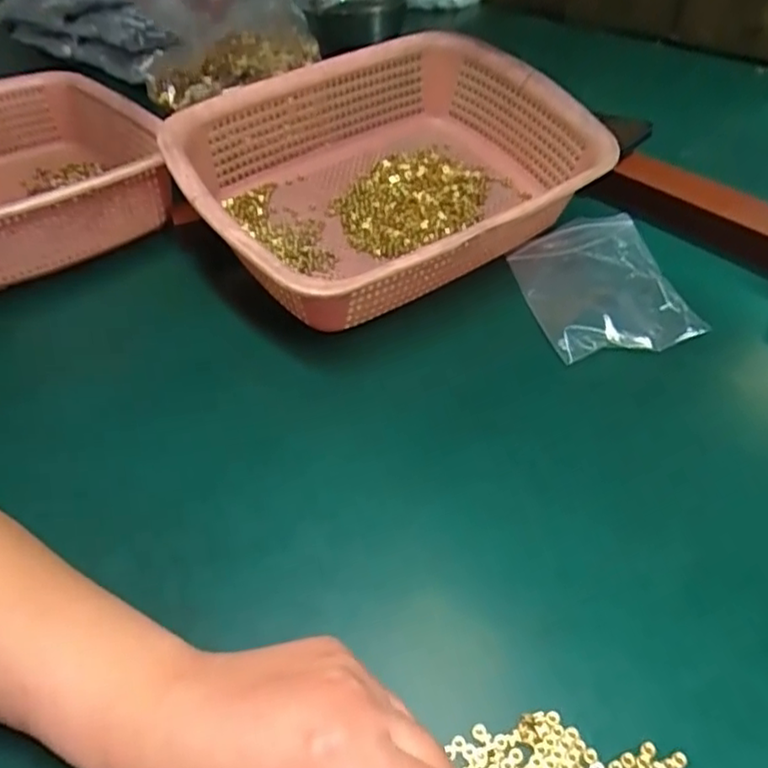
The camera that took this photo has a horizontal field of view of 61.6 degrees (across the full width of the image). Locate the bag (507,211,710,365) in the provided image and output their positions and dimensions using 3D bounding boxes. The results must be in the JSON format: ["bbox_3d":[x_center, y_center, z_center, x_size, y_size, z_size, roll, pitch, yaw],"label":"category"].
[{"bbox_3d":[0.147,-0.072,0.455,0.092,0.017,0.138,-14,43,5],"label":"bag"}]

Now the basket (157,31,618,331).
[{"bbox_3d":[0.000,-0.153,0.496,0.297,0.105,0.221,-26,59,-22],"label":"basket"}]

